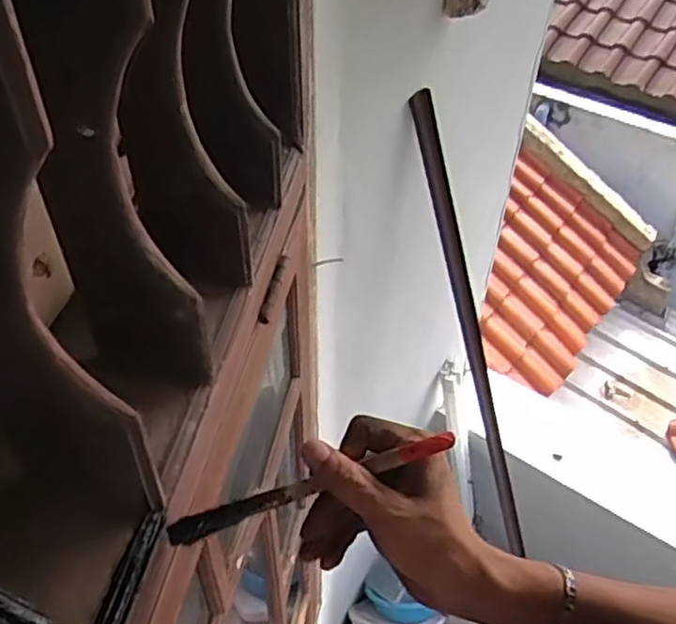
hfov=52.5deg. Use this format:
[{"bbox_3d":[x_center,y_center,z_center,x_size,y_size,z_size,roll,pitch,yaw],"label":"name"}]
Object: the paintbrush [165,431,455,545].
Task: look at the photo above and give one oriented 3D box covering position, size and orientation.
[{"bbox_3d":[-0.020,0.102,0.395,0.181,0.016,0.013,-21,45,11],"label":"paintbrush"}]

